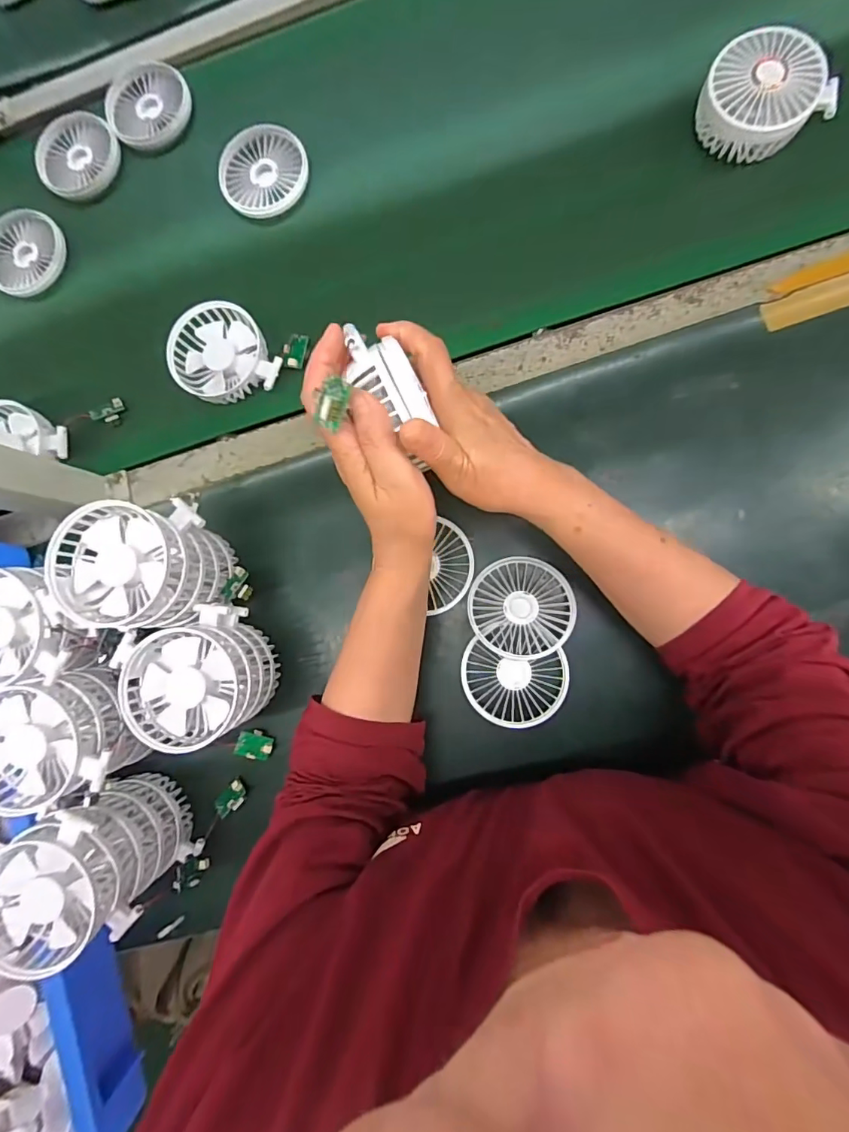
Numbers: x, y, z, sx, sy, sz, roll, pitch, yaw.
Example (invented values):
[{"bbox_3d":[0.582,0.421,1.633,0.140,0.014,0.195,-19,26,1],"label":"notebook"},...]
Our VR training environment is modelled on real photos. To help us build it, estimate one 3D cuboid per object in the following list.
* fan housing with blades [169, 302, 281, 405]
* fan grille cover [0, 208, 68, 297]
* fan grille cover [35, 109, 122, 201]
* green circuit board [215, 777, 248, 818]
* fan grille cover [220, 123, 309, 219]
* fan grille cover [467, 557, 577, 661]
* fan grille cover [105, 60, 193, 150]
[{"bbox_3d":[-0.189,-0.204,0.478,0.100,0.032,0.085,-9,84,7],"label":"fan housing with blades"},{"bbox_3d":[-0.424,-0.333,0.530,0.089,0.020,0.089,-41,82,3],"label":"fan grille cover"},{"bbox_3d":[-0.368,-0.434,0.526,0.091,0.018,0.084,43,92,9],"label":"fan grille cover"},{"bbox_3d":[-0.177,0.215,0.460,0.020,0.009,0.035,38,76,-7],"label":"green circuit board"},{"bbox_3d":[-0.161,-0.393,0.493,0.089,0.018,0.078,6,87,8],"label":"fan grille cover"},{"bbox_3d":[0.083,0.036,0.429,0.086,0.018,0.083,15,87,8],"label":"fan grille cover"},{"bbox_3d":[-0.285,-0.477,0.517,0.083,0.016,0.082,28,89,9],"label":"fan grille cover"}]

